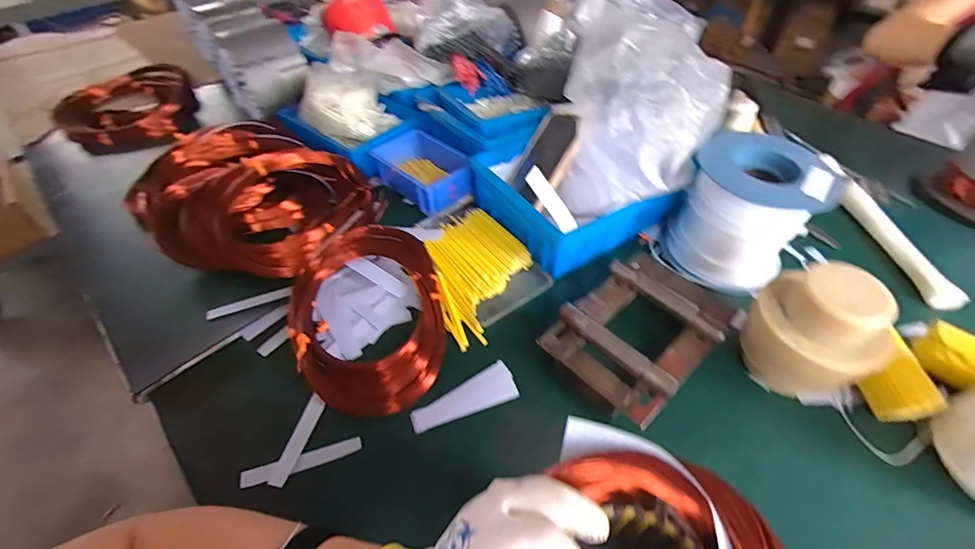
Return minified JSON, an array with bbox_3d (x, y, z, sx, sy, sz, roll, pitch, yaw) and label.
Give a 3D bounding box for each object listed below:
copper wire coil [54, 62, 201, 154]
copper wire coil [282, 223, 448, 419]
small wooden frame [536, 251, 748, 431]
[{"bbox_3d":[-0.677,-0.303,0.800,0.238,0.103,0.199,-7,49,-4],"label":"copper wire coil"},{"bbox_3d":[-0.141,0.038,0.492,0.173,0.046,0.250,-10,49,-7],"label":"copper wire coil"},{"bbox_3d":[0.169,0.056,0.470,0.212,0.041,0.137,-34,56,-25],"label":"small wooden frame"}]

